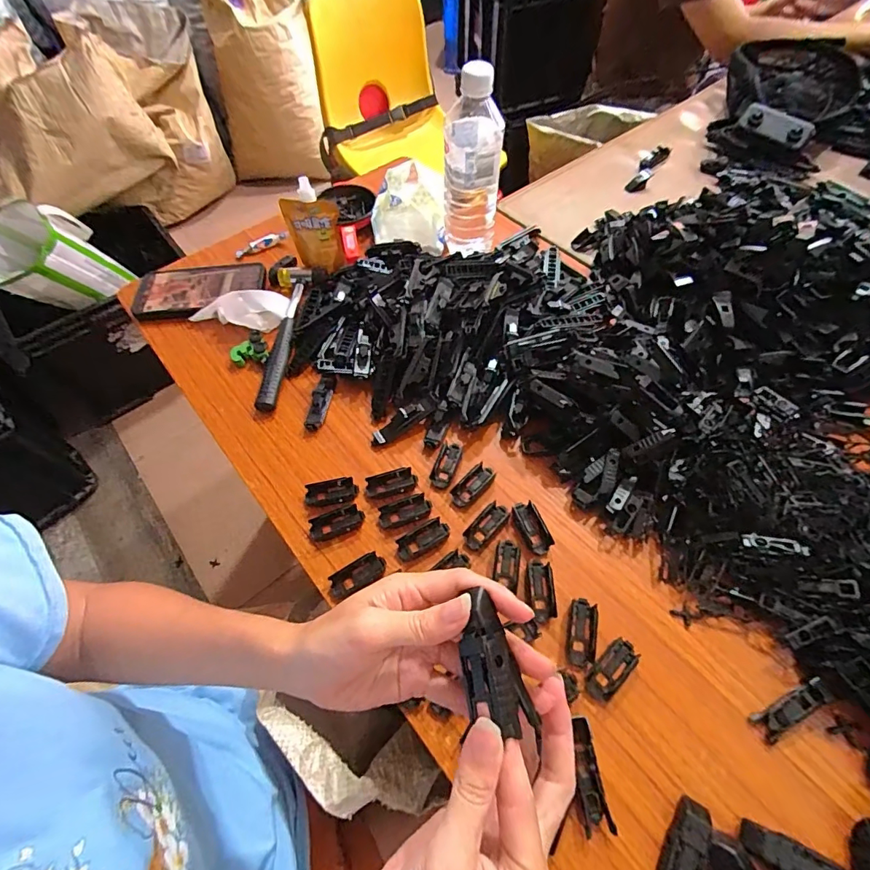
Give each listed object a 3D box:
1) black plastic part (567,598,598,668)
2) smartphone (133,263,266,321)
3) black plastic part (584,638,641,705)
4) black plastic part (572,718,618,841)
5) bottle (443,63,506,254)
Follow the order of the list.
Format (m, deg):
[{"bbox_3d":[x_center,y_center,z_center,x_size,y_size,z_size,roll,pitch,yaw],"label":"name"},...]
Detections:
[{"bbox_3d":[0.118,0.158,0.372,0.021,0.008,0.051,12,59,10],"label":"black plastic part"},{"bbox_3d":[-0.305,-0.188,0.600,0.167,0.013,0.084,-7,57,-2],"label":"smartphone"},{"bbox_3d":[0.137,0.182,0.359,0.049,0.009,0.022,-39,64,-20],"label":"black plastic part"},{"bbox_3d":[0.106,0.236,0.323,0.020,0.011,0.066,-7,57,-2],"label":"black plastic part"},{"bbox_3d":[0.043,-0.313,0.549,0.065,0.206,0.068,2,57,4],"label":"bottle"}]

